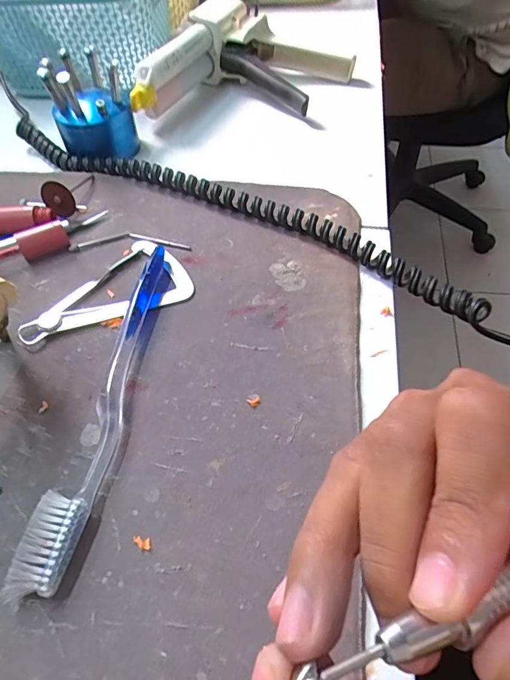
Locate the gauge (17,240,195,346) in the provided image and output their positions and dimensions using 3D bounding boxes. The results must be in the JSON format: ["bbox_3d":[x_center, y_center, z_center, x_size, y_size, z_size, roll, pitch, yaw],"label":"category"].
[{"bbox_3d":[-0.079,-0.022,0.271,0.059,0.004,0.096,29,58,22],"label":"gauge"}]

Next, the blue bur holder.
[{"bbox_3d":[-0.126,-0.180,0.360,0.057,0.064,0.048,-16,53,-11],"label":"blue bur holder"}]

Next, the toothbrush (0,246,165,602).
[{"bbox_3d":[-0.069,0.023,0.229,0.019,0.013,0.186,6,52,7],"label":"toothbrush"}]

